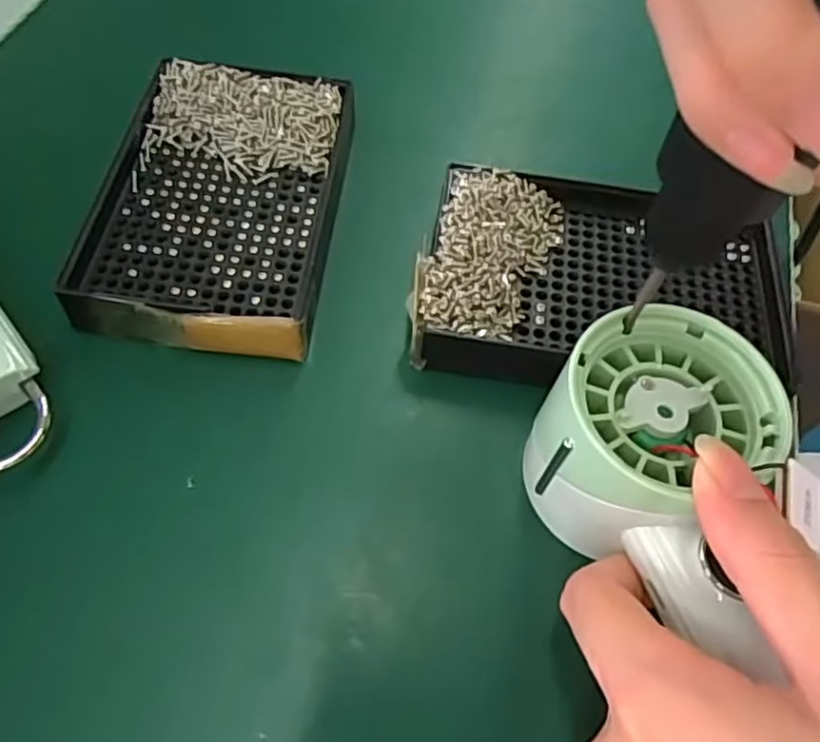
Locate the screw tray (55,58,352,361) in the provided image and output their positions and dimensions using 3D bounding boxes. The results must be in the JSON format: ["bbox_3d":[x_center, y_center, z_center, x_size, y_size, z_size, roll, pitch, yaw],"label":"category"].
[{"bbox_3d":[-0.080,-0.072,0.288,0.094,0.027,0.138,6,59,0],"label":"screw tray"}]

